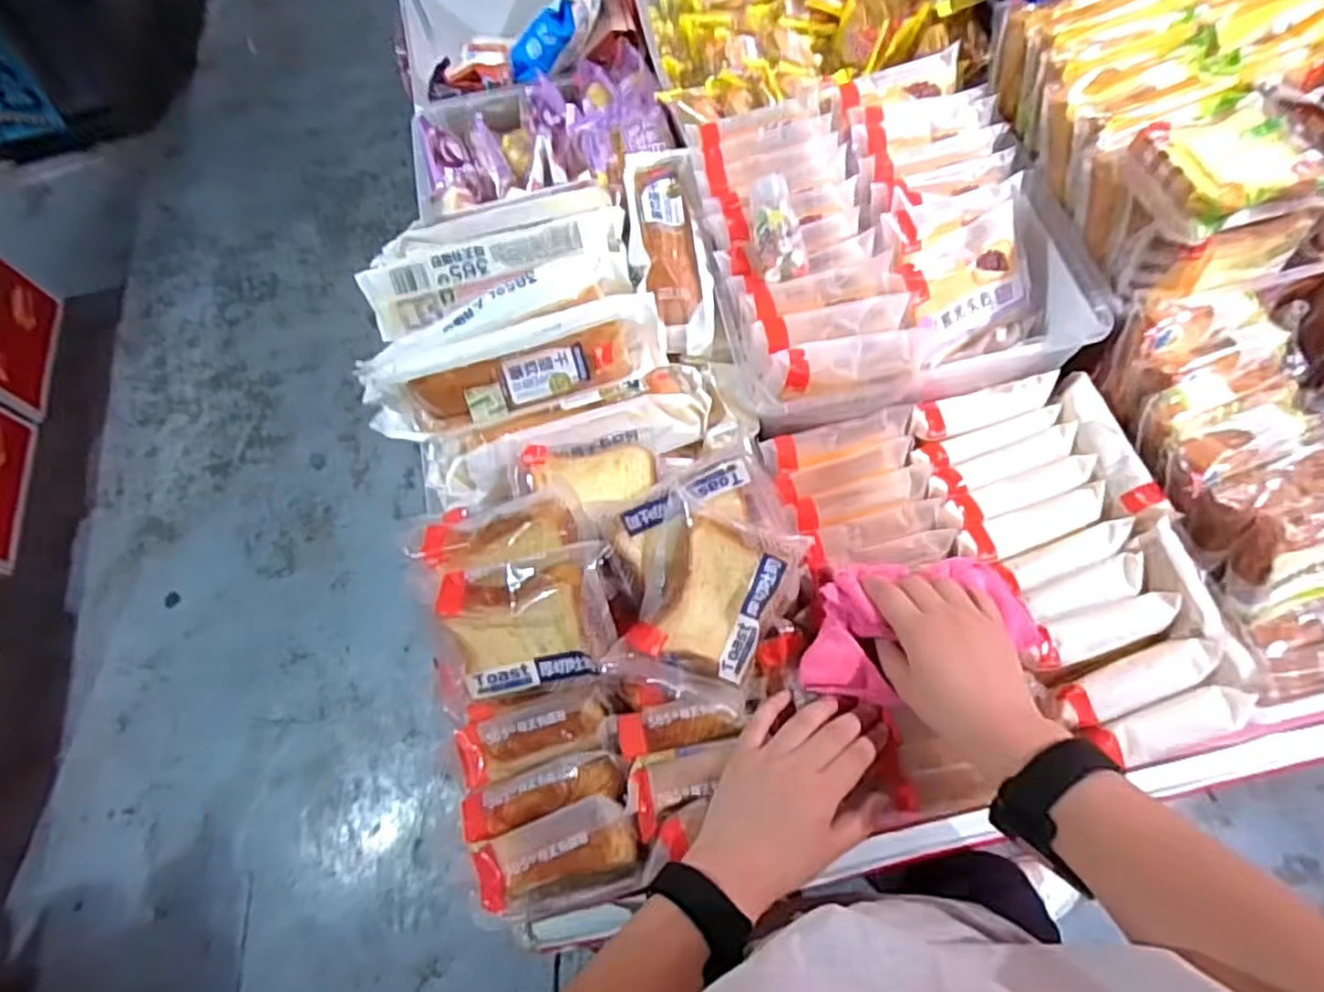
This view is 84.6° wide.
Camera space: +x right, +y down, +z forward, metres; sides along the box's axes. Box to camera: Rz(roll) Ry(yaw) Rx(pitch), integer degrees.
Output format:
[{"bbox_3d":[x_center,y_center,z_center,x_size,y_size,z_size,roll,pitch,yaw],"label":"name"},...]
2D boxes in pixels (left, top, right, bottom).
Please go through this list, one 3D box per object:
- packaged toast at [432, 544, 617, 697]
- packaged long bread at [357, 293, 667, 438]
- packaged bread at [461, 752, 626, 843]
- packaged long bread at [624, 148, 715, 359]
[{"bbox_3d":[-0.097,0.094,0.527,0.123,0.039,0.095,-10,103,3],"label":"packaged toast"},{"bbox_3d":[-0.126,-0.113,0.636,0.257,0.054,0.089,-10,65,1],"label":"packaged long bread"},{"bbox_3d":[-0.088,0.220,0.539,0.119,0.034,0.037,-14,64,-6],"label":"packaged bread"},{"bbox_3d":[0.004,-0.242,0.680,0.068,0.041,0.245,-8,65,2],"label":"packaged long bread"}]

